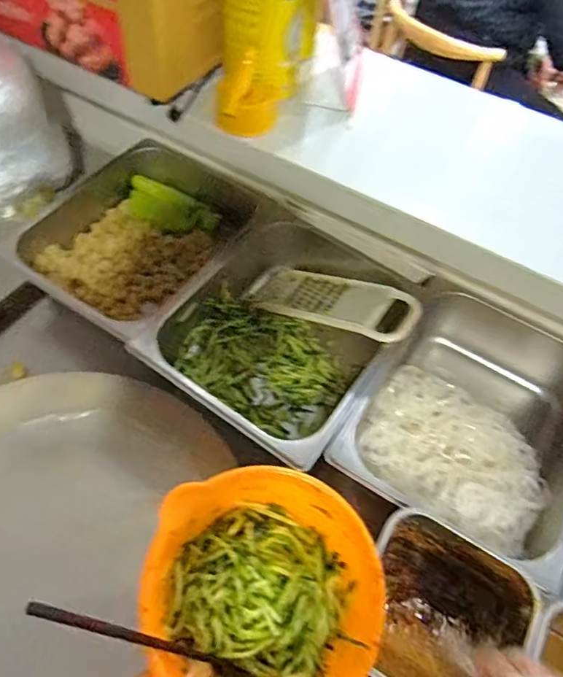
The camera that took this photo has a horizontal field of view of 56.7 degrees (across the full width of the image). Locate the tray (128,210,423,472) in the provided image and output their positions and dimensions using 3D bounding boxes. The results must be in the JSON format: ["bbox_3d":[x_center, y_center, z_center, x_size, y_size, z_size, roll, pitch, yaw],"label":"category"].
[{"bbox_3d":[0.015,-0.009,0.719,0.262,0.097,0.342,31,59,15],"label":"tray"}]

